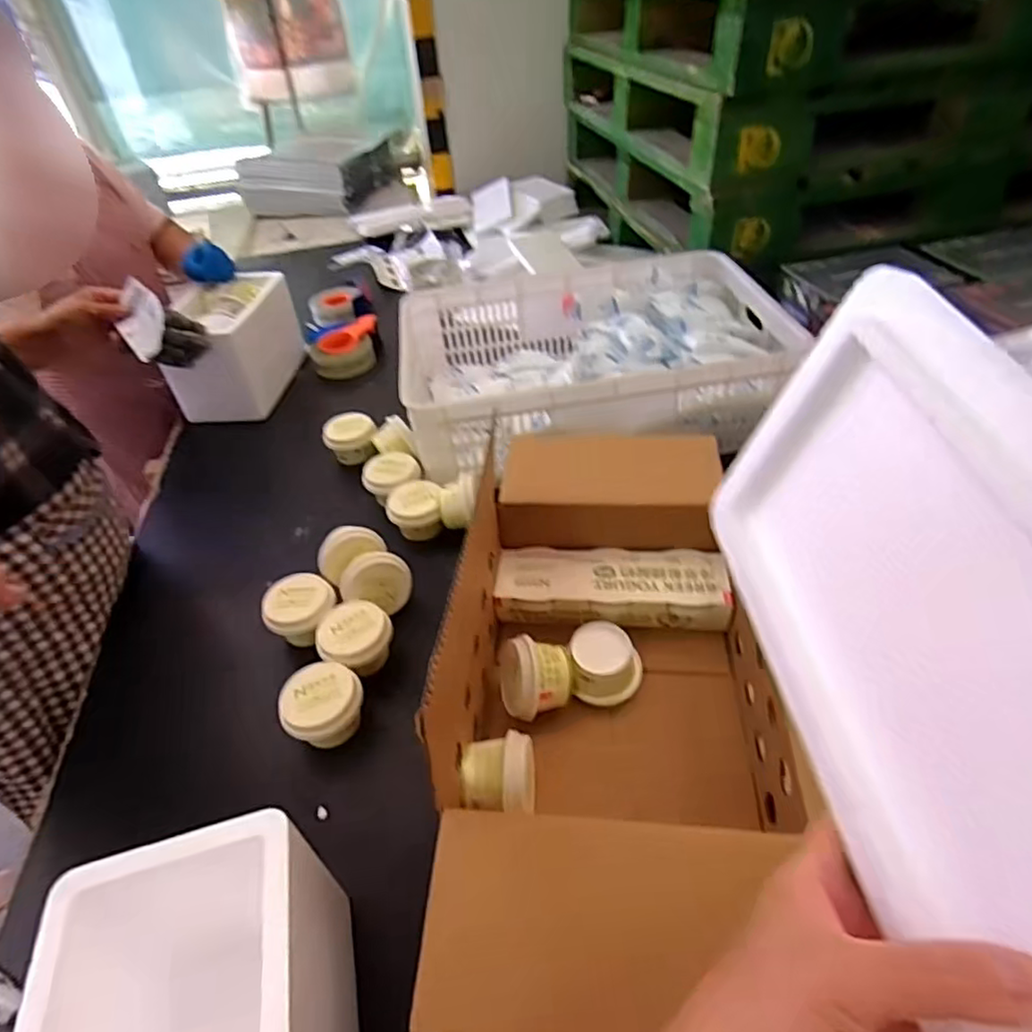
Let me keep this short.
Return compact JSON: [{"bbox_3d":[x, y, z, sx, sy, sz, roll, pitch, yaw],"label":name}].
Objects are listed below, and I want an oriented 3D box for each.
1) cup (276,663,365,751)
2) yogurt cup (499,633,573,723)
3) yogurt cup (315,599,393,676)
[{"bbox_3d":[-0.214,0.209,0.691,0.076,0.053,0.081,-3,42,2],"label":"cup"},{"bbox_3d":[0.020,0.179,0.672,0.079,0.084,0.076,-2,42,3],"label":"yogurt cup"},{"bbox_3d":[-0.193,0.150,0.757,0.080,0.070,0.083,-3,42,2],"label":"yogurt cup"}]

